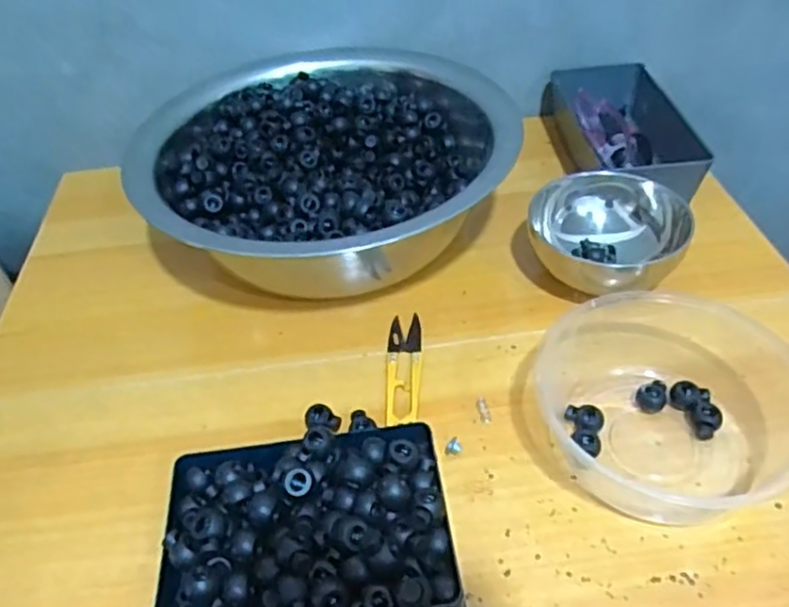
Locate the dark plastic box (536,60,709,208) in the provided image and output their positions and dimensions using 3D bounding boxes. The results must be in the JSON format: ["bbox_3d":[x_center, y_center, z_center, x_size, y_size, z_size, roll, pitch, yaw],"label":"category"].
[{"bbox_3d":[0.203,-0.148,0.605,0.094,0.057,0.187,-7,44,-2],"label":"dark plastic box"}]

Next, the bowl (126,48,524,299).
[{"bbox_3d":[-0.047,-0.106,0.551,0.276,0.098,0.274,-3,44,2],"label":"bowl"}]

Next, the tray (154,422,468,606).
[{"bbox_3d":[-0.043,0.119,0.348,0.143,0.047,0.112,-5,44,0],"label":"tray"}]

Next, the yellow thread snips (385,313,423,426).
[{"bbox_3d":[0.006,0.042,0.456,0.023,0.006,0.098,-1,44,4],"label":"yellow thread snips"}]

